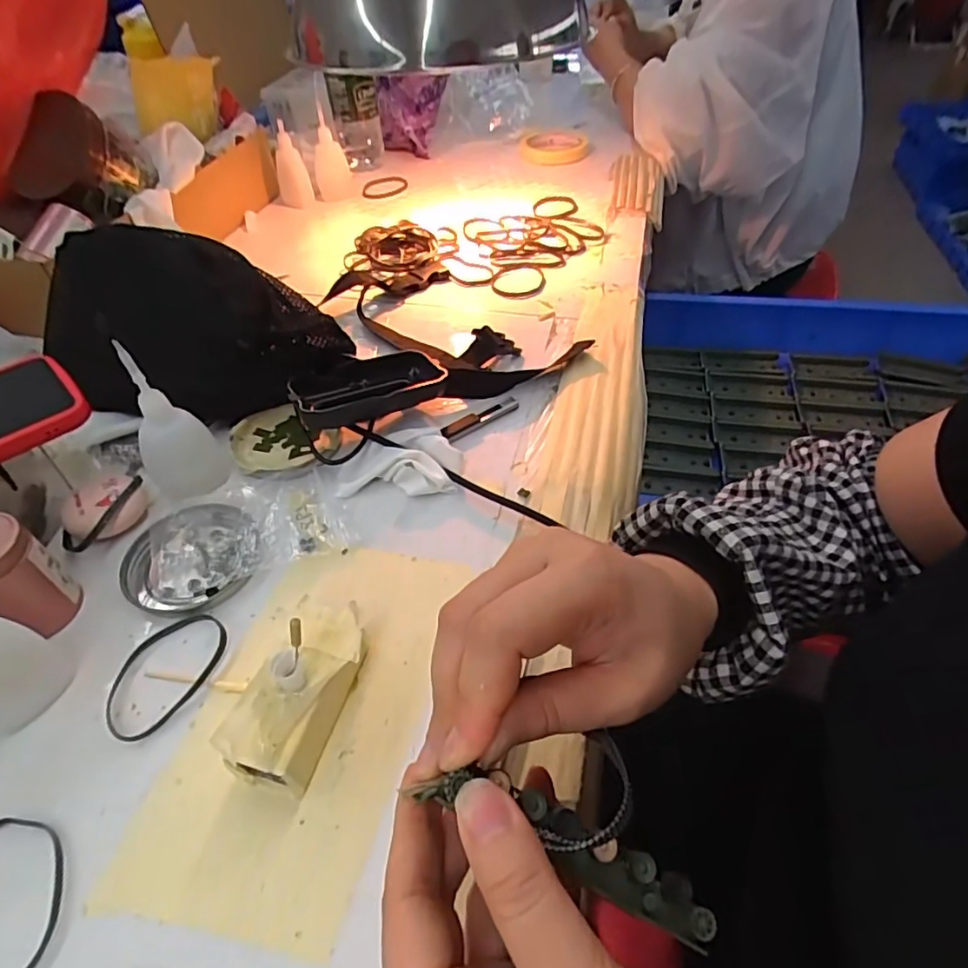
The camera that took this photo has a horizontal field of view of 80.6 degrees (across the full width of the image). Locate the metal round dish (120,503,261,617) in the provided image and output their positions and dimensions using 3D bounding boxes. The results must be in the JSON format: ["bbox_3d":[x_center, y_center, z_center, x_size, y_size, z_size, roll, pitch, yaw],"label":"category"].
[{"bbox_3d":[-0.177,0.043,0.350,0.079,0.009,0.077,-1,47,1],"label":"metal round dish"}]

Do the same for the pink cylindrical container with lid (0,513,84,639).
[{"bbox_3d":[-0.258,0.053,0.311,0.044,0.064,0.045,-1,47,1],"label":"pink cylindrical container with lid"}]

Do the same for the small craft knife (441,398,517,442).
[{"bbox_3d":[-0.002,-0.050,0.433,0.068,0.004,0.014,-27,69,-26],"label":"small craft knife"}]

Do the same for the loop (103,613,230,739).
[{"bbox_3d":[-0.171,0.099,0.305,0.048,0.004,0.069,27,53,24],"label":"loop"}]

